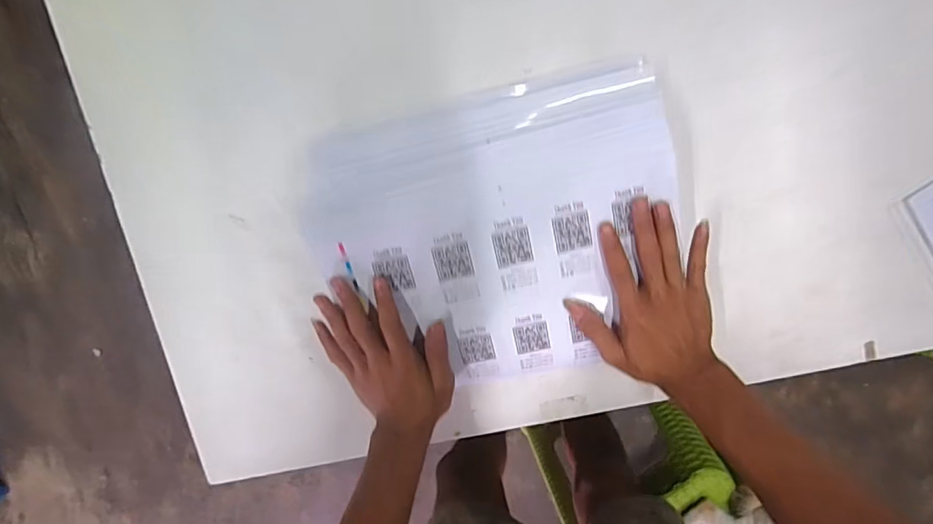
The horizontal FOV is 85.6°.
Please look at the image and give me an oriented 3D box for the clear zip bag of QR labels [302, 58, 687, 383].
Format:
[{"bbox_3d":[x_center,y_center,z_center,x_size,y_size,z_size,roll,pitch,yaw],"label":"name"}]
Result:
[{"bbox_3d":[0.031,-0.010,0.459,0.308,0.023,0.262,-14,109,0],"label":"clear zip bag of QR labels"}]

